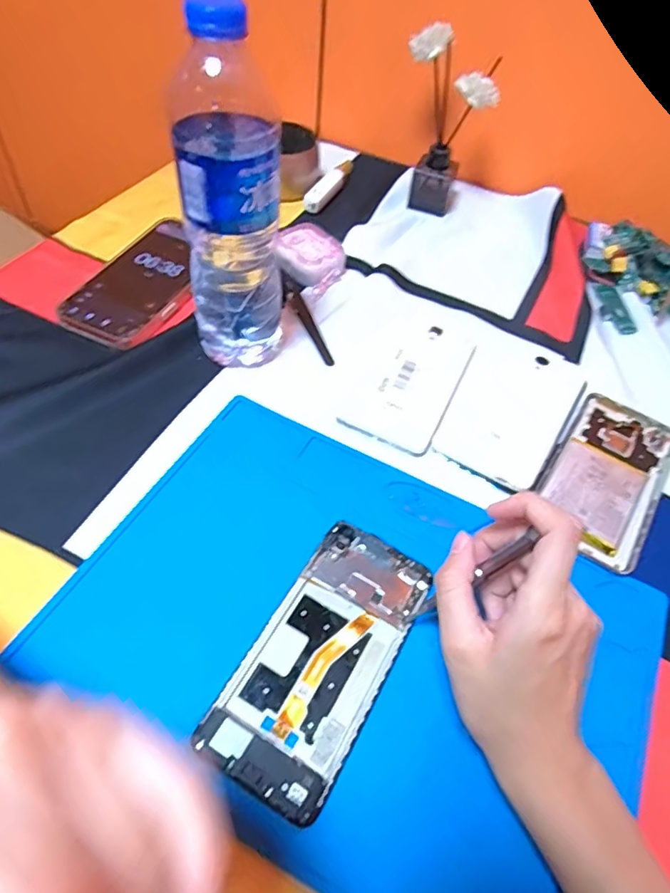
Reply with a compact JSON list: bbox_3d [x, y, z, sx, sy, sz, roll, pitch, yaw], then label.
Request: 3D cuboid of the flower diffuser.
[{"bbox_3d":[0.112,-0.329,0.560,0.063,0.152,0.068,-13,55,-15],"label":"flower diffuser"}]

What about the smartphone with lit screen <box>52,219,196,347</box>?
[{"bbox_3d":[-0.164,-0.149,0.481,0.082,0.010,0.166,21,54,10],"label":"smartphone with lit screen"}]

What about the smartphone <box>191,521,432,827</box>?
[{"bbox_3d":[-0.005,0.114,0.300,0.069,0.010,0.145,27,55,14],"label":"smartphone"}]

